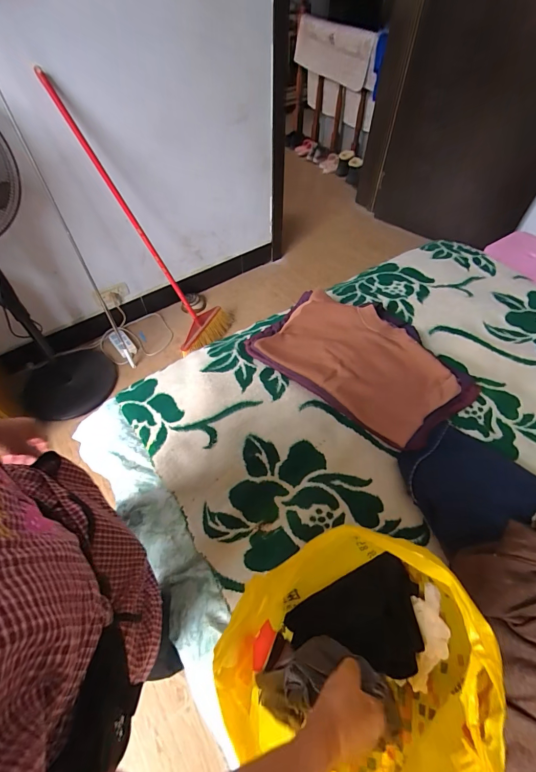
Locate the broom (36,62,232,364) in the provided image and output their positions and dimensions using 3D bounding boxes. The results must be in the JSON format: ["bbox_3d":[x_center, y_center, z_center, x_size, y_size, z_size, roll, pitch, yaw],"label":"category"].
[{"bbox_3d":[-0.516,-0.557,1.406,0.132,1.101,0.355,2,51,32],"label":"broom"}]

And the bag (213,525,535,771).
[{"bbox_3d":[0.114,0.340,0.435,0.312,0.368,0.277,13,56,10],"label":"bag"}]

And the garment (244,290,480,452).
[{"bbox_3d":[0.252,-0.079,0.944,0.534,0.067,0.360,37,63,23],"label":"garment"}]

